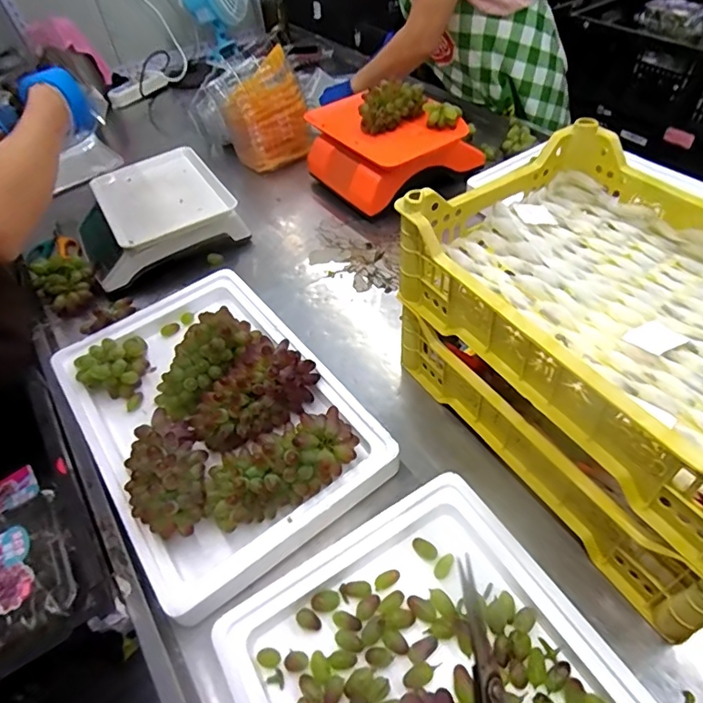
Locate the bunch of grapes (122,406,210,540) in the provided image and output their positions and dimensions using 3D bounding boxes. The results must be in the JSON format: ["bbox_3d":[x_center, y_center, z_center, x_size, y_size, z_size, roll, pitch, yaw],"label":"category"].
[{"bbox_3d":[-0.211,0.138,0.576,0.093,0.057,0.147,-29,52,-19],"label":"bunch of grapes"}]

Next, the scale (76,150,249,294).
[{"bbox_3d":[-0.376,-0.255,0.961,0.263,0.107,0.277,-27,51,-18],"label":"scale"}]

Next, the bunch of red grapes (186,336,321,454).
[{"bbox_3d":[-0.125,0.049,0.636,0.166,0.070,0.090,-36,55,-24],"label":"bunch of red grapes"}]

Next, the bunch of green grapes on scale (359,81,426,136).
[{"bbox_3d":[0.081,-0.465,0.954,0.128,0.070,0.043,-28,52,-19],"label":"bunch of green grapes on scale"}]

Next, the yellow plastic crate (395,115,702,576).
[{"bbox_3d":[0.293,-0.049,0.510,0.295,0.128,0.447,-28,52,-19],"label":"yellow plastic crate"}]

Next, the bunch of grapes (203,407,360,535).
[{"bbox_3d":[-0.080,0.127,0.569,0.180,0.054,0.084,-23,50,-15],"label":"bunch of grapes"}]

